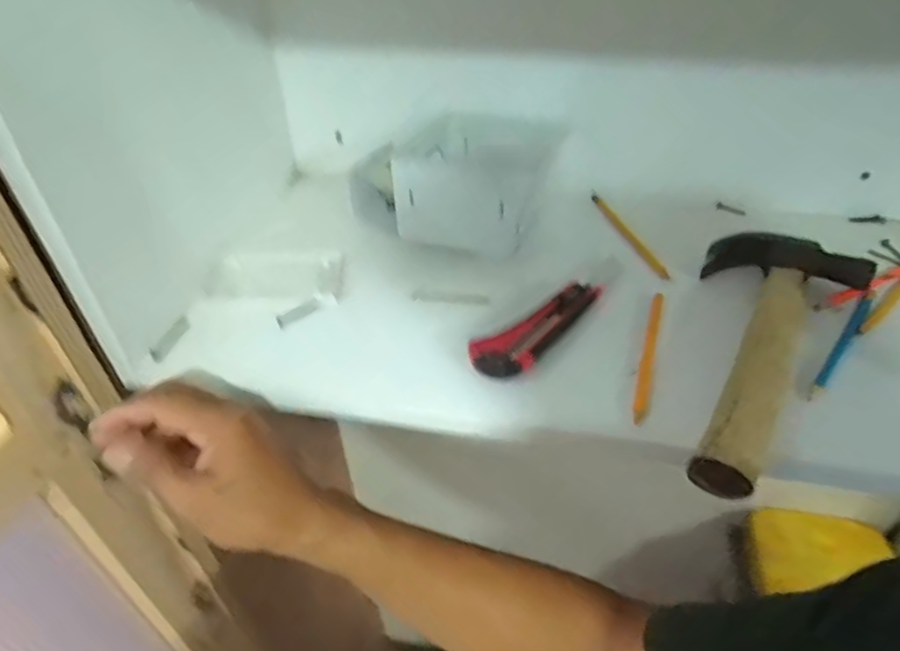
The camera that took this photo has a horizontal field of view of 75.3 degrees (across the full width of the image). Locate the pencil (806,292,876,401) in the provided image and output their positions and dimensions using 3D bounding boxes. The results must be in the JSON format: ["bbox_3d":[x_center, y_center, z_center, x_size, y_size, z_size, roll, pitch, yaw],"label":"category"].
[{"bbox_3d":[0.299,0.010,0.441,0.009,0.008,0.151,31,50,31],"label":"pencil"}]

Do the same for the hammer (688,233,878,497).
[{"bbox_3d":[0.216,0.005,0.434,0.110,0.031,0.269,30,49,30],"label":"hammer"}]

